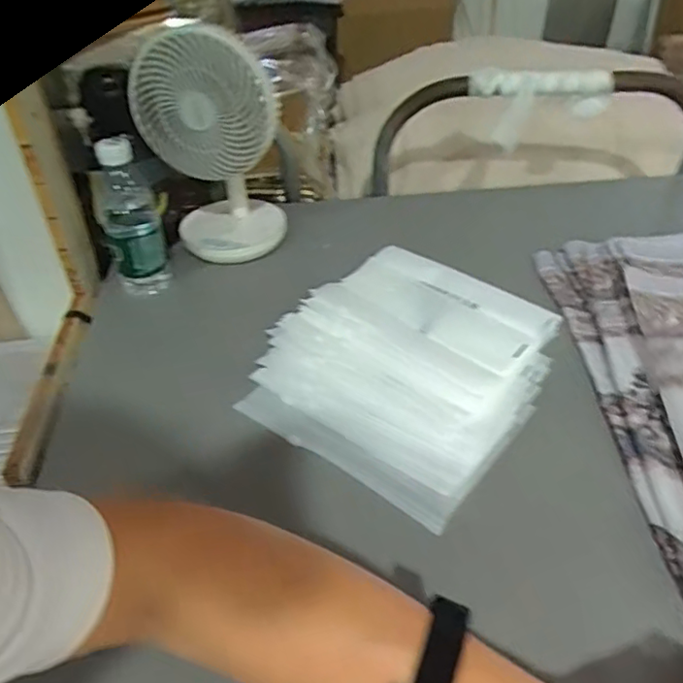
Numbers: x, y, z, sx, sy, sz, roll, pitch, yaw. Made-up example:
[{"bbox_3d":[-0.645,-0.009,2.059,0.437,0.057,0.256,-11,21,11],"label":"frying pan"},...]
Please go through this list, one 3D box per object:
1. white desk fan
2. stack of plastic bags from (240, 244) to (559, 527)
[{"bbox_3d":[-0.154,-0.223,0.714,0.152,0.243,0.122,-8,40,-6],"label":"white desk fan"},{"bbox_3d":[0.064,0.015,0.605,0.253,0.029,0.280,26,48,30],"label":"stack of plastic bags"}]

